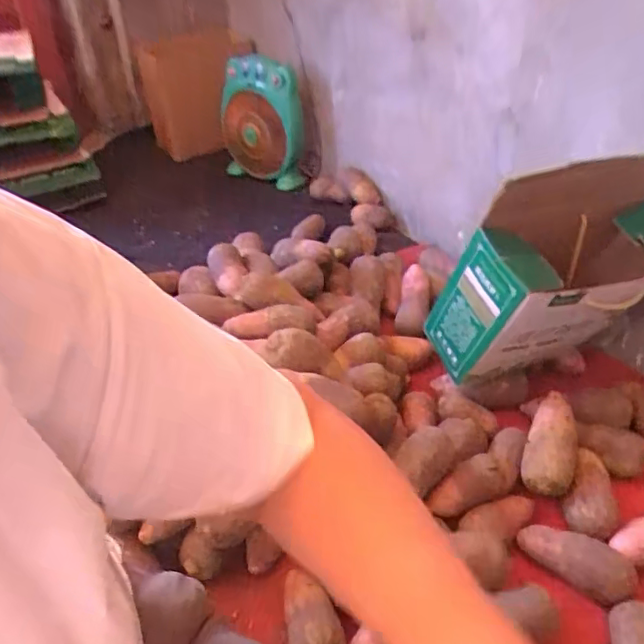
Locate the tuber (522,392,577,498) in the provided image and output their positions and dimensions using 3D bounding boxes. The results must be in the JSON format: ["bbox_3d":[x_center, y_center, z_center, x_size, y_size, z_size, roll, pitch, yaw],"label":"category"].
[{"bbox_3d":[0.362,0.192,0.916,0.077,0.066,0.163,18,42,23],"label":"tuber"}]

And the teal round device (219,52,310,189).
[{"bbox_3d":[-0.155,-0.494,1.471,0.262,0.362,0.047,22,55,17],"label":"teal round device"}]

